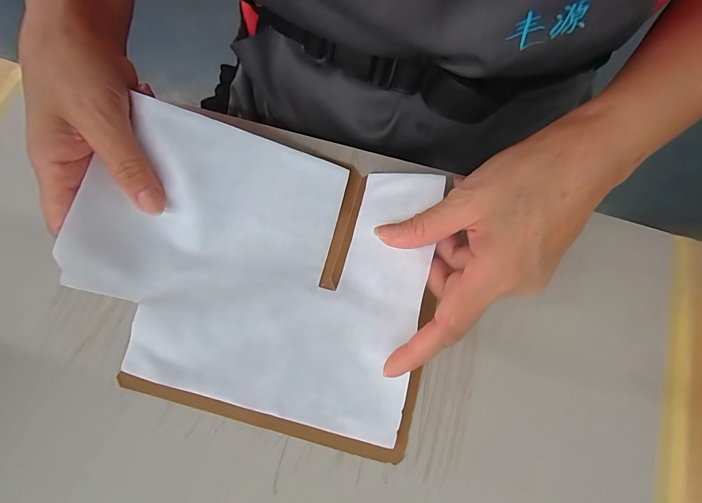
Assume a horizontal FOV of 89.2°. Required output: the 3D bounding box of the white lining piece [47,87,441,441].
[{"bbox_3d":[-0.062,0.008,0.228,0.215,0.057,0.172,12,74,4],"label":"white lining piece"}]

